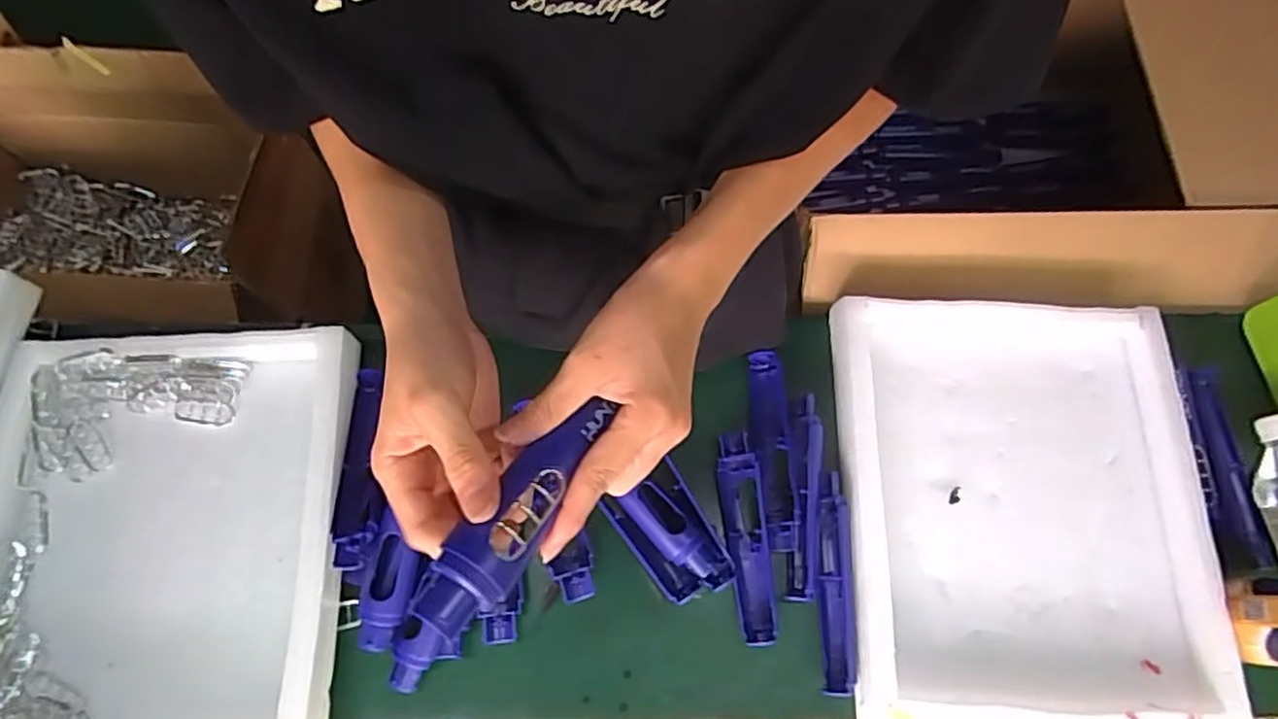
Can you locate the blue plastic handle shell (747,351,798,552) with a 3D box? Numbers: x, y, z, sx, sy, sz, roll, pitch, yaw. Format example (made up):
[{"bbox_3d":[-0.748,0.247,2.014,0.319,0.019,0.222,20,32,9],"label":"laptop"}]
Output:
[{"bbox_3d":[0.115,0.076,0.606,0.031,0.019,0.174,-3,72,0],"label":"blue plastic handle shell"}]

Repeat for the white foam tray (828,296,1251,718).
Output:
[{"bbox_3d":[0.323,0.116,0.585,0.299,0.041,0.357,2,72,1],"label":"white foam tray"}]

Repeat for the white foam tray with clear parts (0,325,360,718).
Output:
[{"bbox_3d":[-0.388,0.152,0.568,0.282,0.063,0.346,-4,72,-1],"label":"white foam tray with clear parts"}]

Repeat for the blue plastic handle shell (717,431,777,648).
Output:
[{"bbox_3d":[0.091,0.150,0.591,0.033,0.021,0.172,-5,72,-1],"label":"blue plastic handle shell"}]

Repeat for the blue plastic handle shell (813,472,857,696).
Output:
[{"bbox_3d":[0.157,0.182,0.570,0.029,0.024,0.168,1,72,1],"label":"blue plastic handle shell"}]

